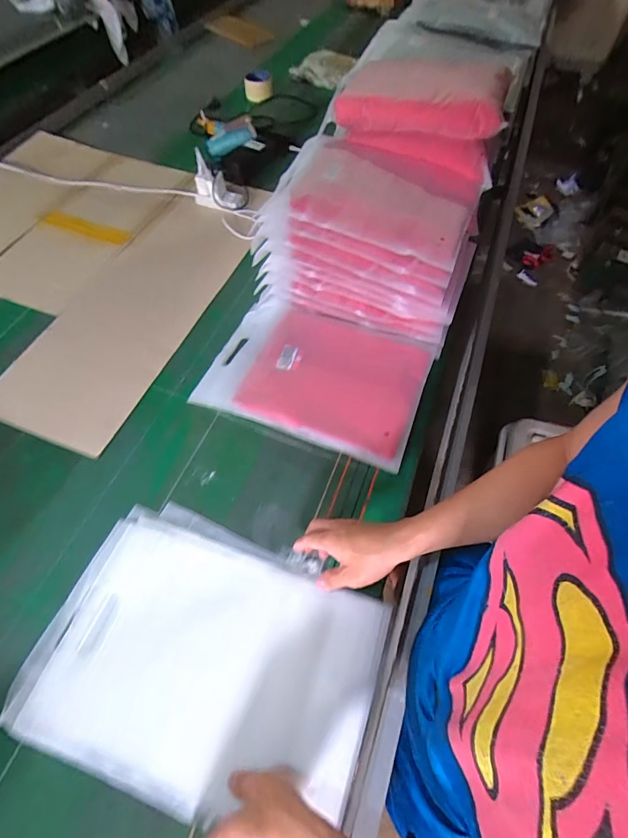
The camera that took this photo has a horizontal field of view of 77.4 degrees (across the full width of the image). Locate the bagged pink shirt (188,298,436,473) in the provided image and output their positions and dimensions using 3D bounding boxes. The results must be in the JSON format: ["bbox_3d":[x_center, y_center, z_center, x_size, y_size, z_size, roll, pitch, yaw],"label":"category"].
[{"bbox_3d":[0.003,-0.080,0.676,0.356,0.037,0.239,18,64,11],"label":"bagged pink shirt"}]

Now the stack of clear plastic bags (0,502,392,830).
[{"bbox_3d":[-0.128,0.288,0.490,0.394,0.026,0.282,18,61,7],"label":"stack of clear plastic bags"}]

